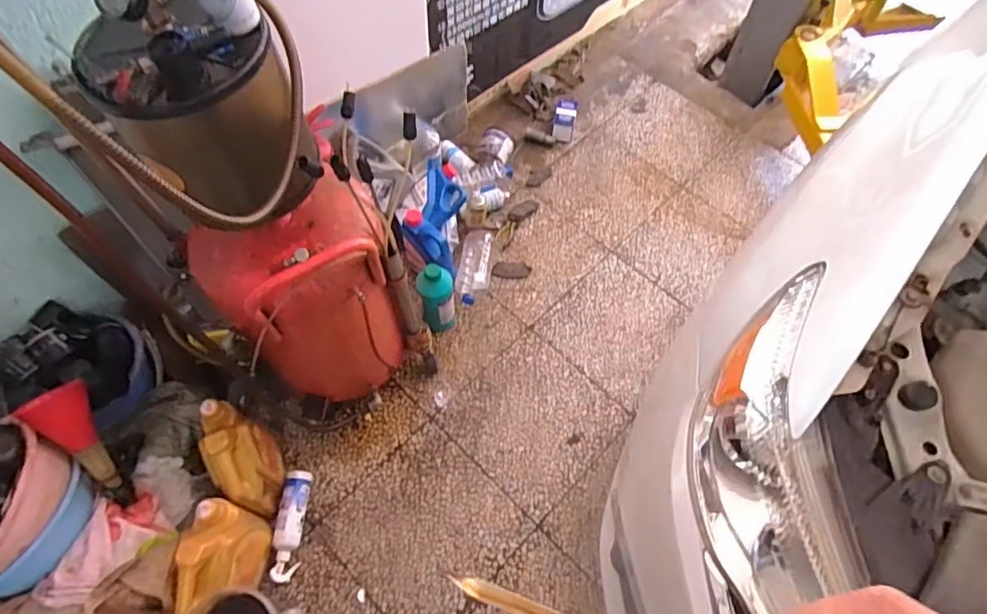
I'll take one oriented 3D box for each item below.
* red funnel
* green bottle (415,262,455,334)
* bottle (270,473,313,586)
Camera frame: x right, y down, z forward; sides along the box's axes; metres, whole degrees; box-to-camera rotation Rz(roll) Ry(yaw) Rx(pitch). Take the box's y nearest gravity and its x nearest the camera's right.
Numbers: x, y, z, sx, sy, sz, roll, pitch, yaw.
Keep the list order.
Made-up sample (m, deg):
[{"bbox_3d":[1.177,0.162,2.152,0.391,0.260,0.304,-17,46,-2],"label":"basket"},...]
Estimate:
[{"bbox_3d":[-0.819,0.287,1.139,0.095,0.280,0.089,-28,22,-15],"label":"red funnel"},{"bbox_3d":[-0.155,-0.011,1.570,0.099,0.244,0.106,0,61,-1],"label":"green bottle"},{"bbox_3d":[-0.486,0.525,1.352,0.059,0.056,0.249,1,61,0],"label":"bottle"}]

